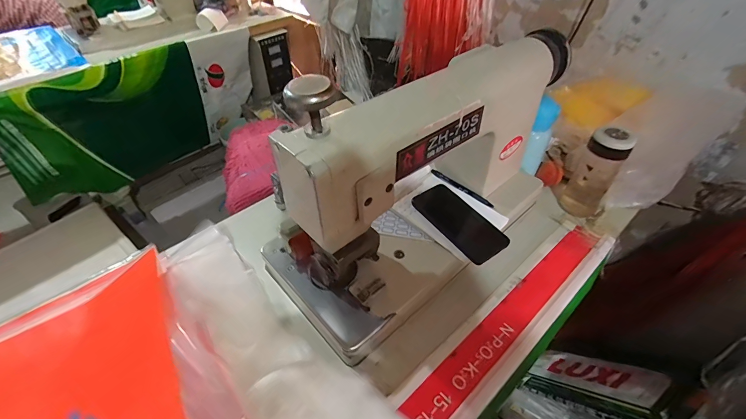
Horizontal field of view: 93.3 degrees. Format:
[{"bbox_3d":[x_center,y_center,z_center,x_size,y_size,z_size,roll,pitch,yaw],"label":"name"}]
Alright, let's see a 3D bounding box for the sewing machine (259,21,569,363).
[{"bbox_3d":[0.109,-0.075,0.528,0.484,0.300,0.212,-27,51,-23],"label":"sewing machine"}]

